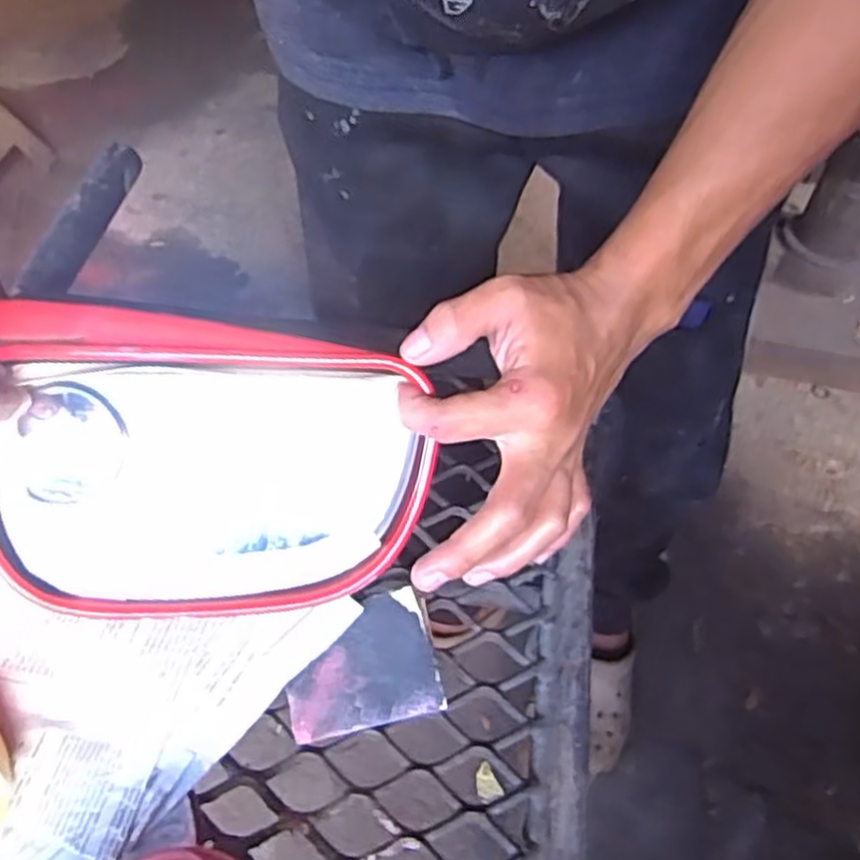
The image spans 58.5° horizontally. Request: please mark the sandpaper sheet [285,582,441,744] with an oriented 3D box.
[{"bbox_3d":[-0.032,0.108,0.358,0.068,0.005,0.057,-9,62,-12],"label":"sandpaper sheet"}]

